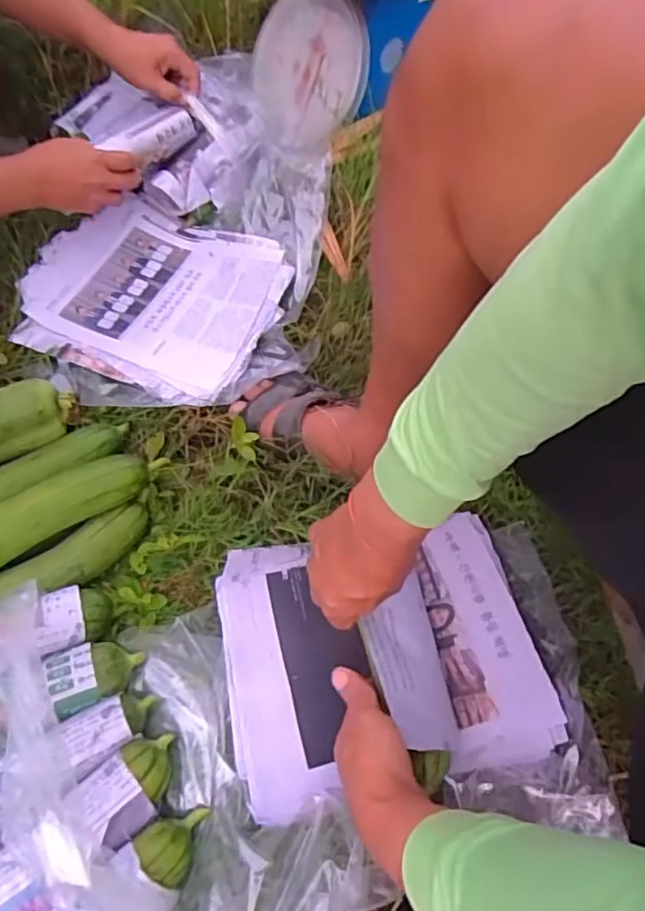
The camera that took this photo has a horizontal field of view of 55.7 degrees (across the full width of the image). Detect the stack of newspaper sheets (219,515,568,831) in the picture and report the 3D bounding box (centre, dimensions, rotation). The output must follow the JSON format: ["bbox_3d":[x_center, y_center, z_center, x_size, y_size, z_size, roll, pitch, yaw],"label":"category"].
[{"bbox_3d":[0.055,0.176,0.552,0.285,0.094,0.230,-11,65,-4],"label":"stack of newspaper sheets"}]

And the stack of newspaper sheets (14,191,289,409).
[{"bbox_3d":[-0.208,-0.205,0.757,0.303,0.027,0.253,23,67,12],"label":"stack of newspaper sheets"}]

